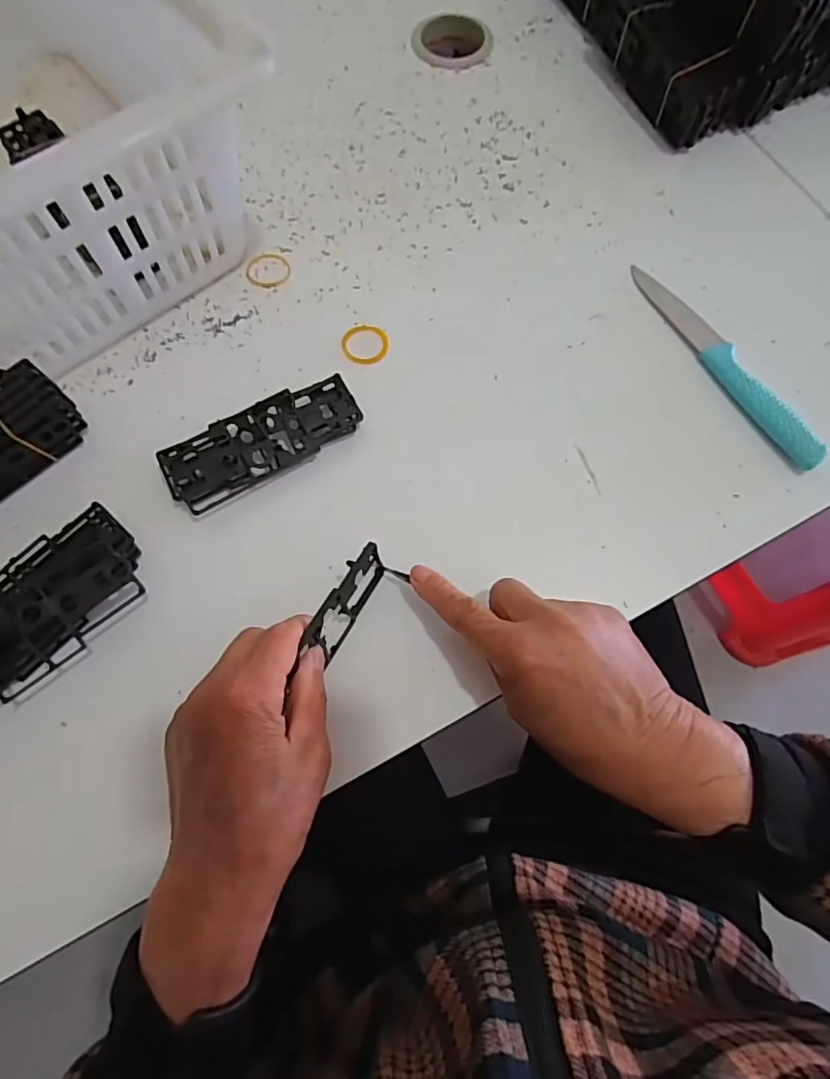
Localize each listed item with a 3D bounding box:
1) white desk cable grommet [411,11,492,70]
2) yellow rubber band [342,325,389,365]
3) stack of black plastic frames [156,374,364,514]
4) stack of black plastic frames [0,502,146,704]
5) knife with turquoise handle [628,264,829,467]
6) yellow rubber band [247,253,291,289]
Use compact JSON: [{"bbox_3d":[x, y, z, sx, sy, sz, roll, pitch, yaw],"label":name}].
[{"bbox_3d":[0.033,-0.435,0.490,0.069,0.004,0.071,2,72,1],"label":"white desk cable grommet"},{"bbox_3d":[-0.034,-0.135,0.389,0.032,0.004,0.033,0,71,1],"label":"yellow rubber band"},{"bbox_3d":[-0.096,-0.063,0.359,0.124,0.020,0.043,-30,74,-9],"label":"stack of black plastic frames"},{"bbox_3d":[-0.214,0.043,0.317,0.128,0.034,0.062,-42,76,-12],"label":"stack of black plastic frames"},{"bbox_3d":[0.207,-0.123,0.378,0.024,0.015,0.181,-25,73,-8],"label":"knife with turquoise handle"},{"bbox_3d":[-0.107,-0.197,0.410,0.031,0.004,0.032,-8,72,-2],"label":"yellow rubber band"}]

